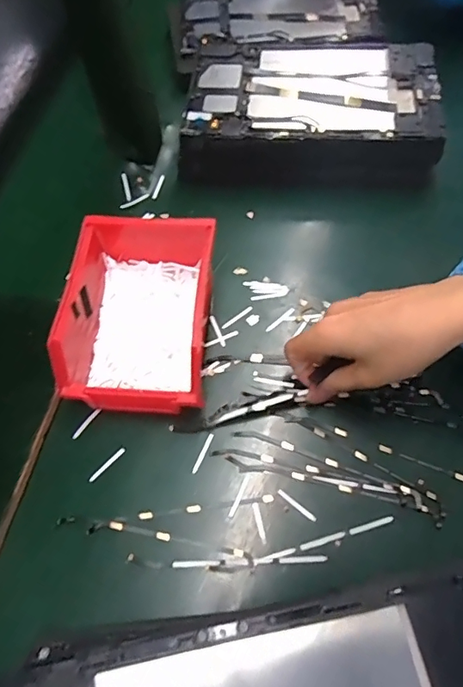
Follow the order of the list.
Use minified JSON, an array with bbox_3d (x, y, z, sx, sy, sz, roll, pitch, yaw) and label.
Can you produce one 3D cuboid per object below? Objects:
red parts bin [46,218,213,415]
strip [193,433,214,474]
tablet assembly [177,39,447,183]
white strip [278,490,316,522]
[{"bbox_3d":[-0.072,-0.020,0.381,0.112,0.072,0.139,3,62,5],"label":"red parts bin"},{"bbox_3d":[-0.021,0.082,0.363,0.004,0.004,0.032,20,64,13],"label":"strip"},{"bbox_3d":[0.075,-0.238,0.498,0.242,0.062,0.187,-2,62,2],"label":"tablet assembly"},{"bbox_3d":[0.046,0.114,0.342,0.032,0.004,0.004,35,69,19],"label":"white strip"}]

